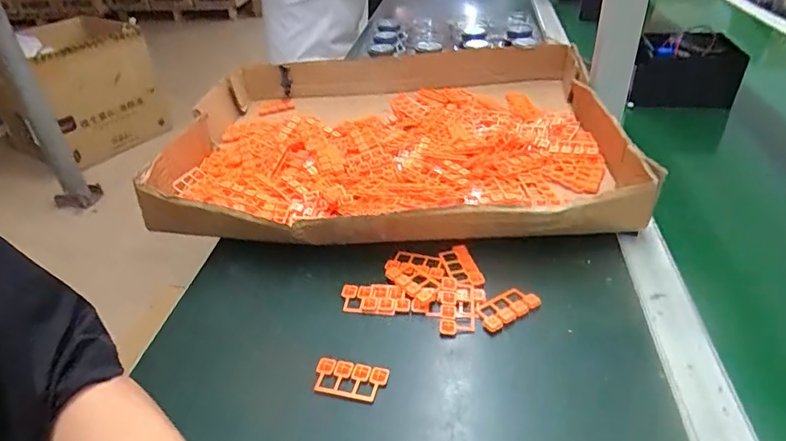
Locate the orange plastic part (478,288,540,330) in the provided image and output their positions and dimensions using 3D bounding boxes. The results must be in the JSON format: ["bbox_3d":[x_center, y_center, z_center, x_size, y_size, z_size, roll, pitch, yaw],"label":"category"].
[{"bbox_3d":[0.094,0.073,0.414,0.051,0.012,0.026,-22,39,-24],"label":"orange plastic part"}]

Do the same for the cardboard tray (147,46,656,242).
[{"bbox_3d":[-0.003,-0.110,0.644,0.530,0.072,0.430,-2,35,2],"label":"cardboard tray"}]

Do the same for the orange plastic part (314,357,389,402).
[{"bbox_3d":[-0.032,0.117,0.366,0.053,0.008,0.027,7,37,14],"label":"orange plastic part"}]

